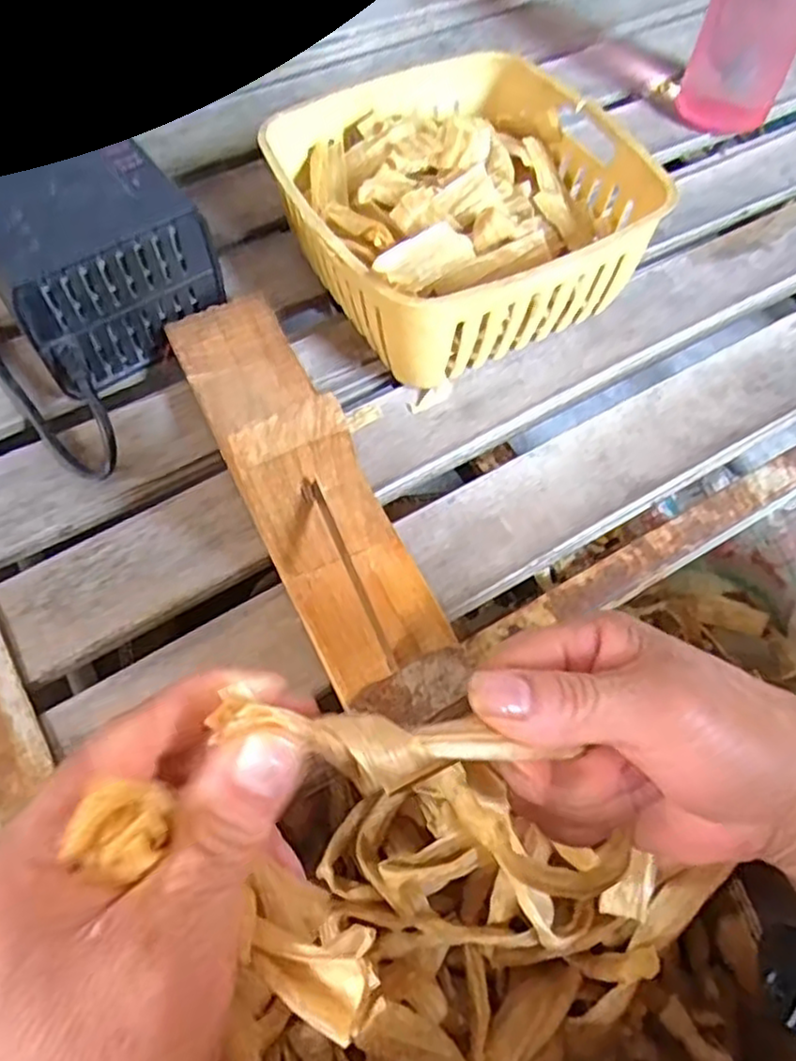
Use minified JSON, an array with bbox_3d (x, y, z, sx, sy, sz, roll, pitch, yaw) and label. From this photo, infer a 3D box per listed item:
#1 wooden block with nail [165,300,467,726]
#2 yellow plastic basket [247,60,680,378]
[{"bbox_3d":[-0.049,-0.043,0.332,0.067,0.118,0.245,-22,65,-17],"label":"wooden block with nail"},{"bbox_3d":[0.032,-0.182,0.427,0.178,0.082,0.173,-24,66,-18],"label":"yellow plastic basket"}]

